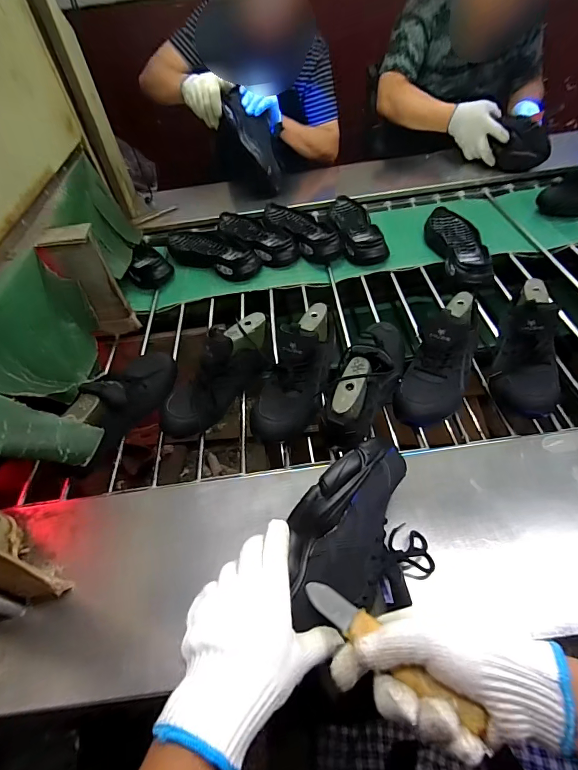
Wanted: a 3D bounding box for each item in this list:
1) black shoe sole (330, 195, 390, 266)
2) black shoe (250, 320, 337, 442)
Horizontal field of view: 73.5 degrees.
[{"bbox_3d":[0.169,-0.396,0.981,0.099,0.050,0.274,-9,49,-1],"label":"black shoe sole"},{"bbox_3d":[0.014,-0.026,0.621,0.091,0.112,0.222,11,51,15],"label":"black shoe"}]

